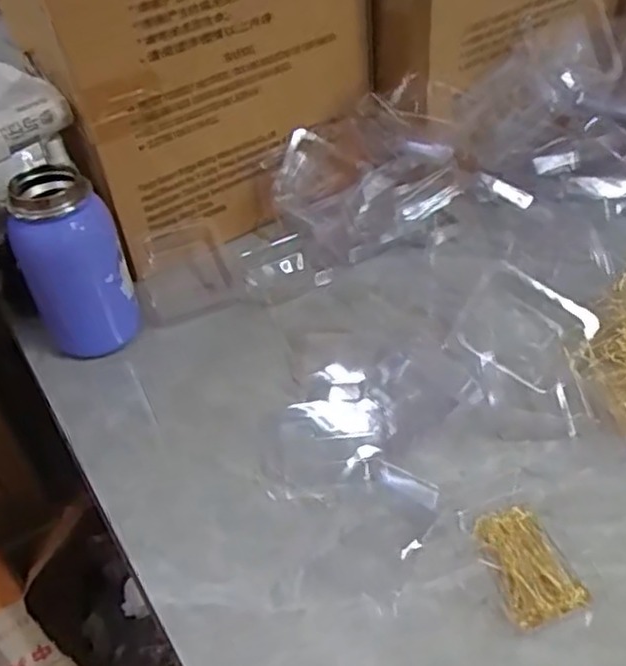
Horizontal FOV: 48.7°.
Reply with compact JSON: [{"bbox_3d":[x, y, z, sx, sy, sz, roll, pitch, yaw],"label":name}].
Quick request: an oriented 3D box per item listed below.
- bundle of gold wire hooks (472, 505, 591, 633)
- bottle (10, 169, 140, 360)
[{"bbox_3d":[0.124,0.134,0.401,0.042,0.010,0.066,-15,45,-10],"label":"bundle of gold wire hooks"},{"bbox_3d":[-0.185,-0.051,0.536,0.075,0.137,0.061,-22,46,-17],"label":"bottle"}]

